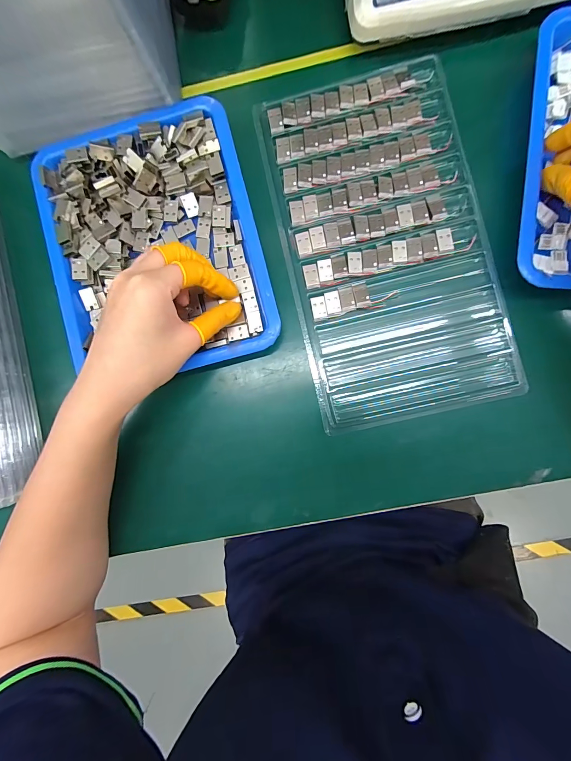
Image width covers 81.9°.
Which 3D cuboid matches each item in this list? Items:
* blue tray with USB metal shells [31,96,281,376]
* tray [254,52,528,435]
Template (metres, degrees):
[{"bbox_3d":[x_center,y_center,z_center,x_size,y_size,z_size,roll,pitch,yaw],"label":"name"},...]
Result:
[{"bbox_3d":[-0.109,-0.111,0.281,0.172,0.034,0.213,-14,87,4],"label":"blue tray with USB metal shells"},{"bbox_3d":[0.080,-0.111,0.275,0.157,0.011,0.286,-13,88,6],"label":"tray"}]

